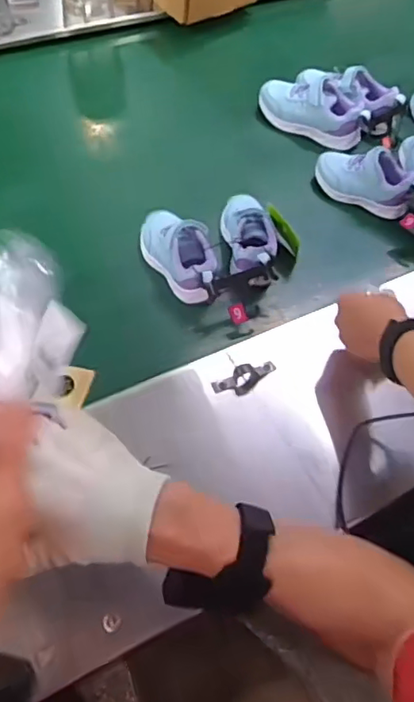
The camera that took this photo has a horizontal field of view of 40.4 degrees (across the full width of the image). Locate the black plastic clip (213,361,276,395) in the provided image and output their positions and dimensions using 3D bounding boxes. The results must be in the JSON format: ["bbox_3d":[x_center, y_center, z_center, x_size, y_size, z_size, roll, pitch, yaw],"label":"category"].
[{"bbox_3d":[0.046,0.031,0.653,0.078,0.021,0.026,-24,60,-17],"label":"black plastic clip"}]

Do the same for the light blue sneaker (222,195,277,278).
[{"bbox_3d":[0.058,-0.165,0.772,0.063,0.056,0.160,-4,56,-5],"label":"light blue sneaker"}]

